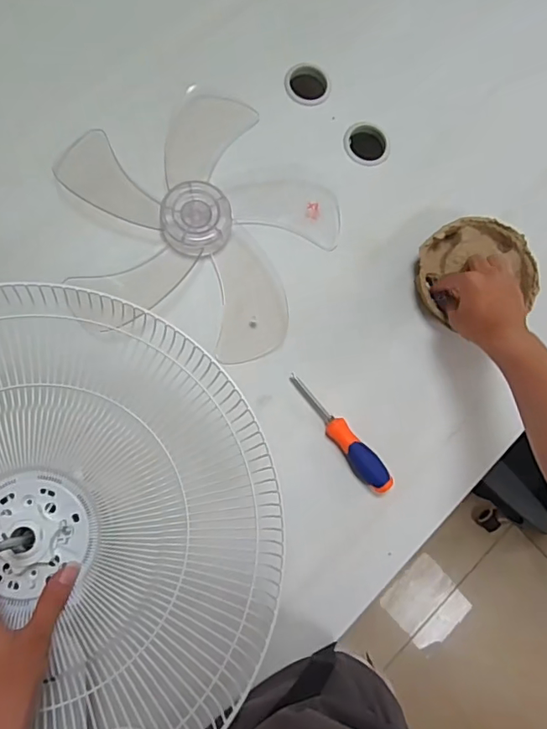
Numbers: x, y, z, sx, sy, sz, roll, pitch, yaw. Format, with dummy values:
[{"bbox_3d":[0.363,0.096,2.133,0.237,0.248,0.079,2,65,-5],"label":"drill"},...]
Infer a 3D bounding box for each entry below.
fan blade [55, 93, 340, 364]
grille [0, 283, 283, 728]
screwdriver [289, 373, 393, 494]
[{"bbox_3d":[-0.101,-0.212,0.669,0.354,0.043,0.328,1,81,-3],"label":"fan blade"},{"bbox_3d":[-0.209,0.147,0.435,0.416,0.087,0.431,7,81,-2],"label":"grille"},{"bbox_3d":[0.084,0.087,0.649,0.033,0.025,0.184,-40,86,-12],"label":"screwdriver"}]

